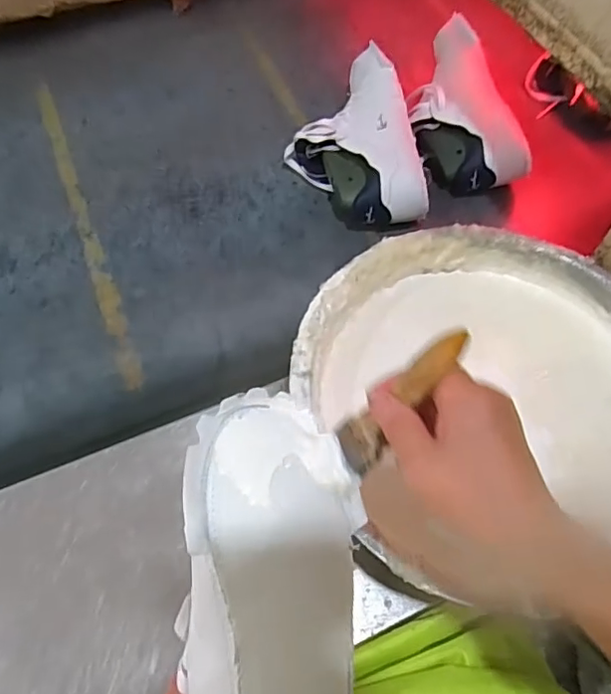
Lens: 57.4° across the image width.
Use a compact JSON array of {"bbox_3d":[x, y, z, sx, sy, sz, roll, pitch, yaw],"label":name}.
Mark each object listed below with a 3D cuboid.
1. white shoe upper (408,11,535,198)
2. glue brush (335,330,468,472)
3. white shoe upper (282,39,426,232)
[{"bbox_3d":[0.198,-0.323,0.731,0.116,0.075,0.265,-6,71,-7],"label":"white shoe upper"},{"bbox_3d":[0.055,0.031,0.322,0.009,0.111,0.028,-7,52,-46],"label":"glue brush"},{"bbox_3d":[0.052,-0.265,0.716,0.143,0.100,0.261,-8,59,-8],"label":"white shoe upper"}]

